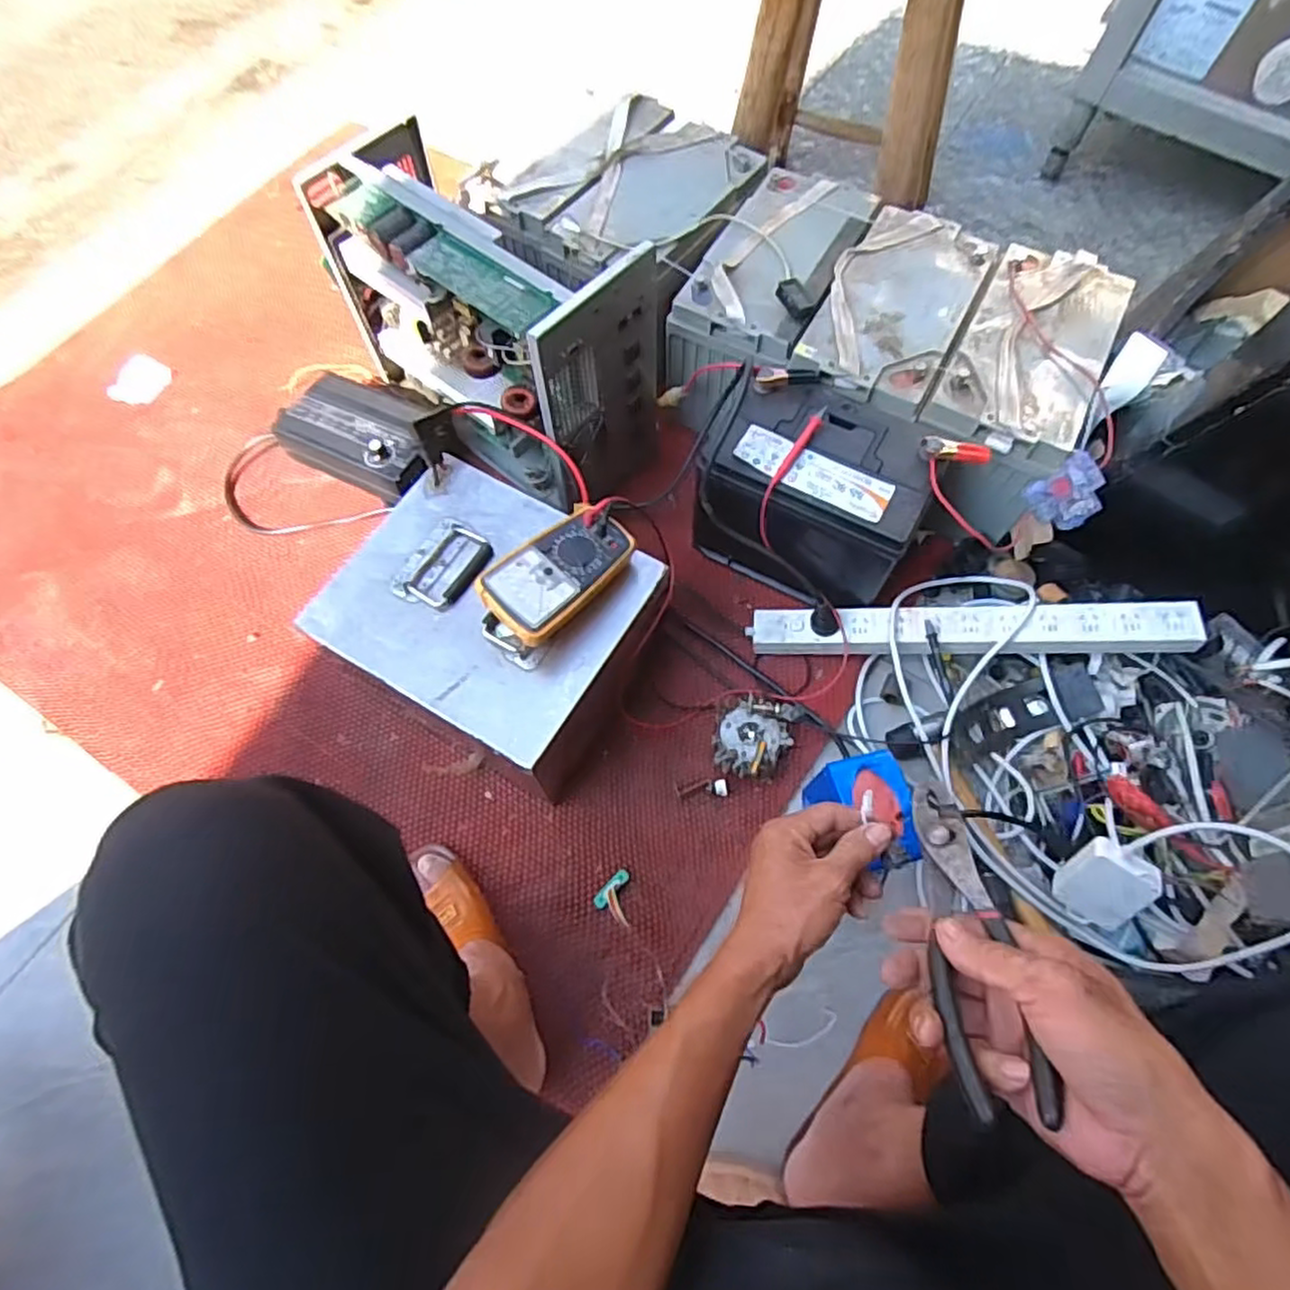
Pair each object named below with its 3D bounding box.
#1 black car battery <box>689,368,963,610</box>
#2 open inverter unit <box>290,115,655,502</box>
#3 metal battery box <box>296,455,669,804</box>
[{"bbox_3d":[0.205,-0.179,0.873,0.264,0.185,0.199,21,68,8],"label":"black car battery"},{"bbox_3d":[-0.182,-0.414,0.930,0.431,0.325,0.213,40,72,15],"label":"open inverter unit"},{"bbox_3d":[-0.171,-0.022,0.821,0.321,0.146,0.270,28,69,11],"label":"metal battery box"}]

